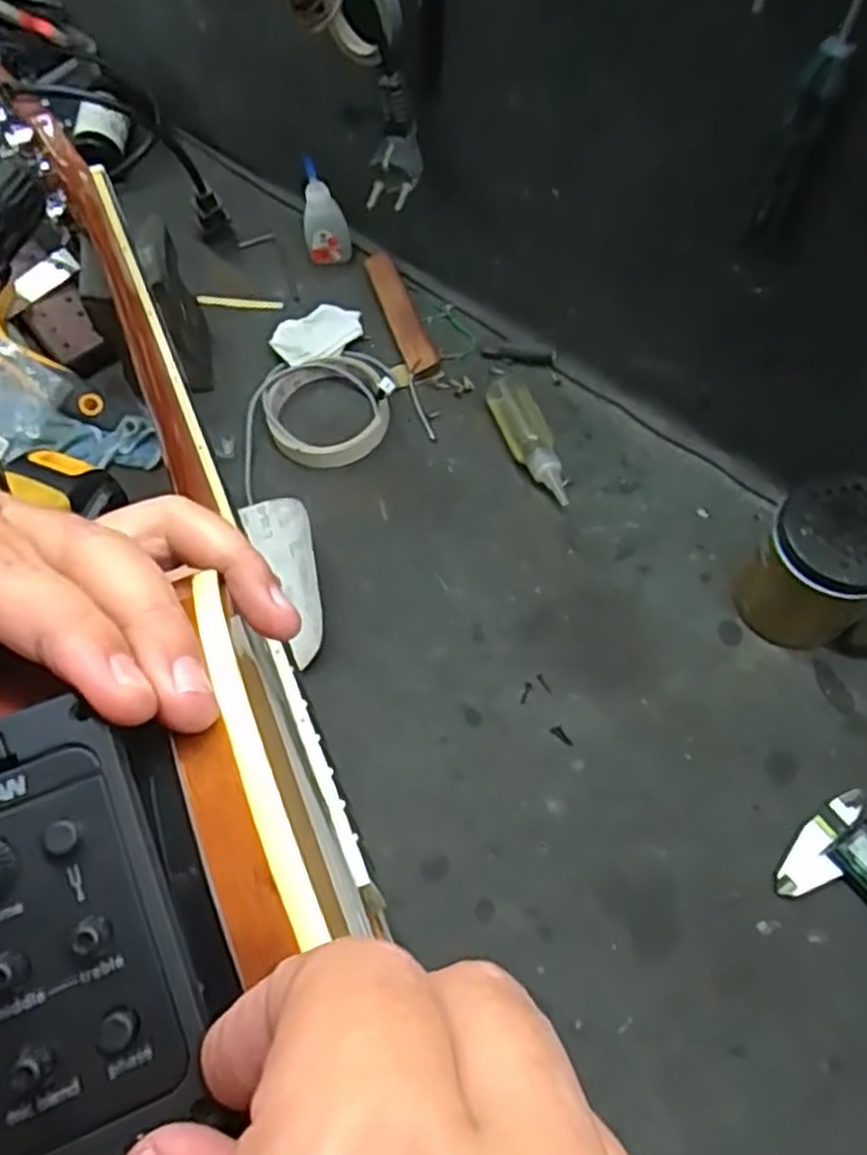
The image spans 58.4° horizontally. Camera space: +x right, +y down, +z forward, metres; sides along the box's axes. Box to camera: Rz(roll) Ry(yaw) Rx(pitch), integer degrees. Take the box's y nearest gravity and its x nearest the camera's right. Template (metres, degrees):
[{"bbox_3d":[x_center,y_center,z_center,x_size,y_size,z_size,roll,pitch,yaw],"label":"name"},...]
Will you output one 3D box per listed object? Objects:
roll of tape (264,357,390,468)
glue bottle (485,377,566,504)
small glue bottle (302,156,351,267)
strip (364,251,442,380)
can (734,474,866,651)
[{"bbox_3d":[-0.075,-0.118,0.546,0.083,0.024,0.085,-2,64,3],"label":"roll of tape"},{"bbox_3d":[0.066,-0.093,0.525,0.027,0.024,0.101,-20,64,-6],"label":"glue bottle"},{"bbox_3d":[-0.084,-0.277,0.590,0.034,0.083,0.017,-11,64,-2],"label":"small glue bottle"},{"bbox_3d":[-0.024,-0.198,0.582,0.025,0.017,0.121,-18,64,-5],"label":"strip"},{"bbox_3d":[0.219,-0.005,0.437,0.060,0.096,0.064,-2,64,3],"label":"can"}]

